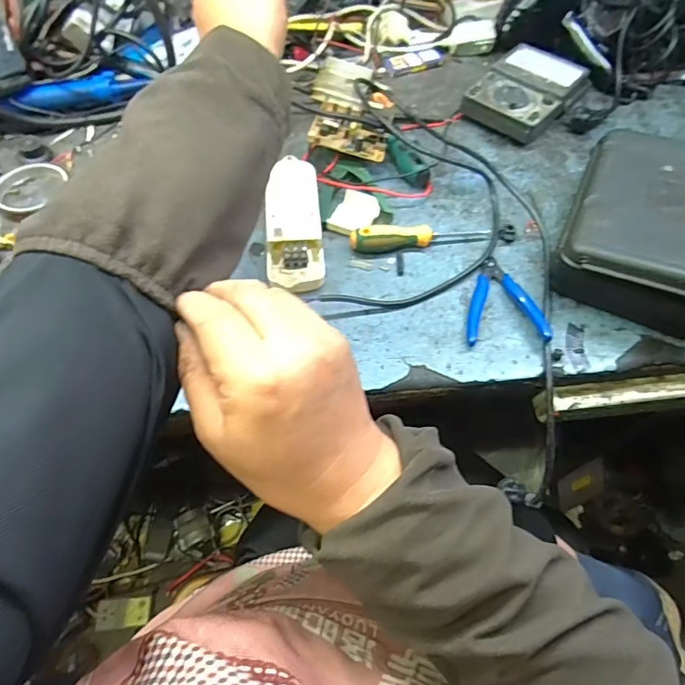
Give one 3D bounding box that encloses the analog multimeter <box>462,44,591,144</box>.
[{"bbox_3d":[0.259,-0.353,0.679,0.115,0.040,0.182,36,63,19],"label":"analog multimeter"}]

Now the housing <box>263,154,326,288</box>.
[{"bbox_3d":[-0.055,-0.137,0.545,0.060,0.030,0.182,-3,58,-4],"label":"housing"}]

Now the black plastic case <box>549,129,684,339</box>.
[{"bbox_3d":[0.329,-0.132,0.523,0.160,0.083,0.235,21,60,11],"label":"black plastic case"}]

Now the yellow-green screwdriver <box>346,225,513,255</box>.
[{"bbox_3d":[0.104,-0.123,0.542,0.191,0.028,0.026,-7,58,-6],"label":"yellow-green screwdriver"}]

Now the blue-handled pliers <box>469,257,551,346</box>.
[{"bbox_3d":[0.167,-0.046,0.504,0.077,0.018,0.109,3,58,0],"label":"blue-handled pliers"}]

